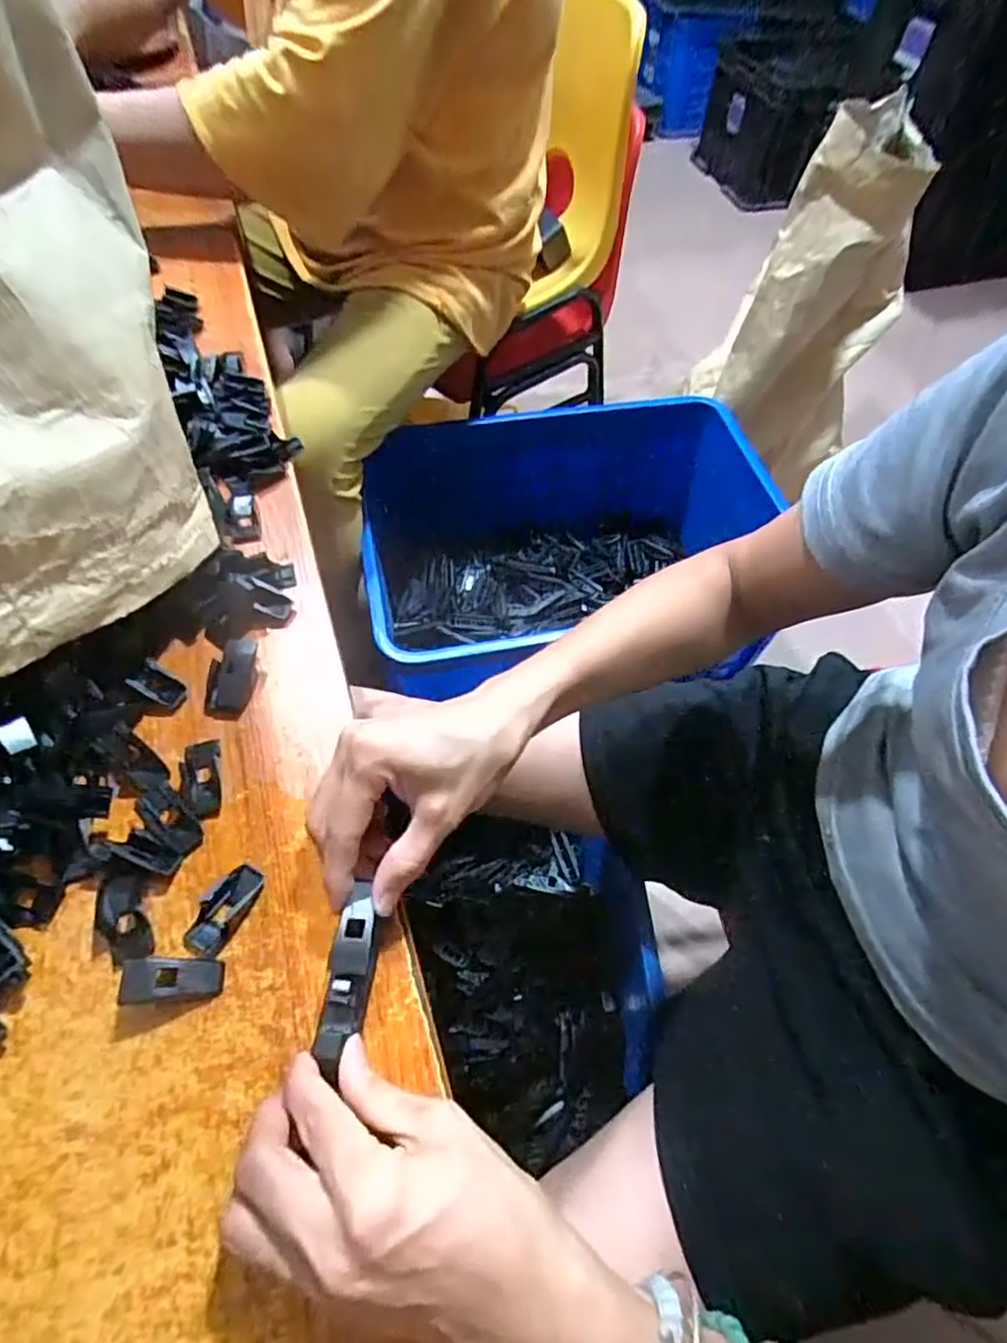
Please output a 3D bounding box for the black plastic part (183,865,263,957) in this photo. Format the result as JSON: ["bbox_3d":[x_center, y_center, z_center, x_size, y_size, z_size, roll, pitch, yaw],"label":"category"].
[{"bbox_3d":[-0.134,0.115,0.306,0.020,0.010,0.043,25,60,12],"label":"black plastic part"}]

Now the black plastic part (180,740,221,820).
[{"bbox_3d":[-0.162,0.057,0.342,0.019,0.006,0.044,-11,59,-10],"label":"black plastic part"}]

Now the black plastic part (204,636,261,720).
[{"bbox_3d":[-0.158,0.005,0.370,0.026,0.014,0.047,3,81,7],"label":"black plastic part"}]

